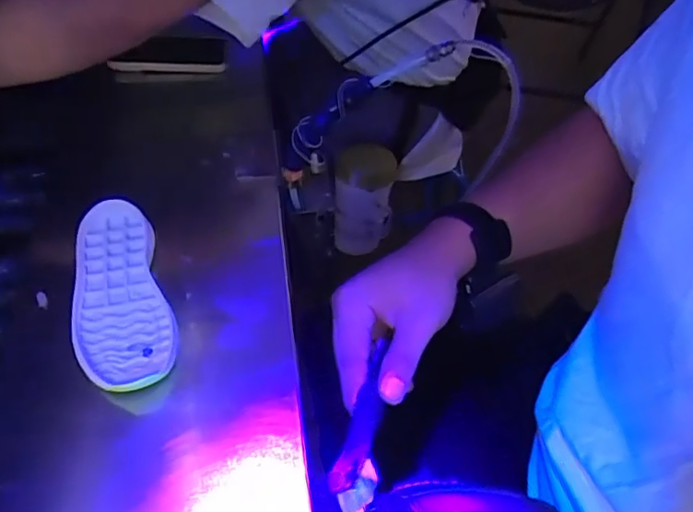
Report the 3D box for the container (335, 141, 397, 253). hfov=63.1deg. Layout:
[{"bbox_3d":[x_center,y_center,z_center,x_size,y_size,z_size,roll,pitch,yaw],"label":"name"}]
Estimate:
[{"bbox_3d":[0.022,-0.076,0.727,0.074,0.117,0.090,7,50,0],"label":"container"}]

